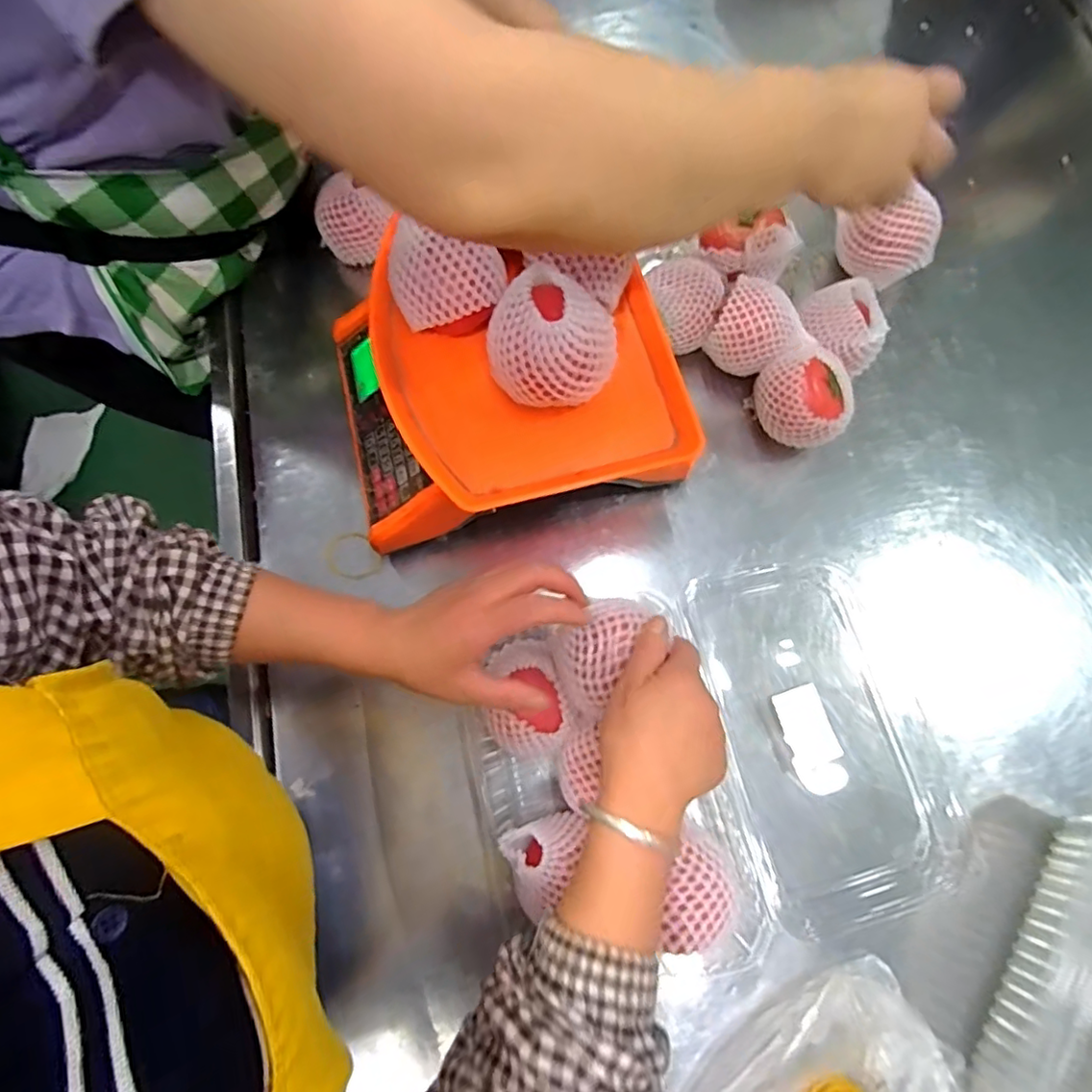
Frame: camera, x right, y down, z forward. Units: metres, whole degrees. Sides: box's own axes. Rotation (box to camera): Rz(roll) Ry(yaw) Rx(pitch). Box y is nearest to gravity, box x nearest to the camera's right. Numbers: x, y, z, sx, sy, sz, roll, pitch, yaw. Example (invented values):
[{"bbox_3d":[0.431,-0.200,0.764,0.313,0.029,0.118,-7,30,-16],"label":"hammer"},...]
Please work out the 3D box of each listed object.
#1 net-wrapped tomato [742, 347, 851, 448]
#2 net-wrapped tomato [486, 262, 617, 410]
[{"bbox_3d":[0.231,-0.135,0.538,0.073,0.081,0.084,-3,73,0],"label":"net-wrapped tomato"},{"bbox_3d":[0.002,-0.141,0.421,0.087,0.078,0.069,23,75,8],"label":"net-wrapped tomato"}]

